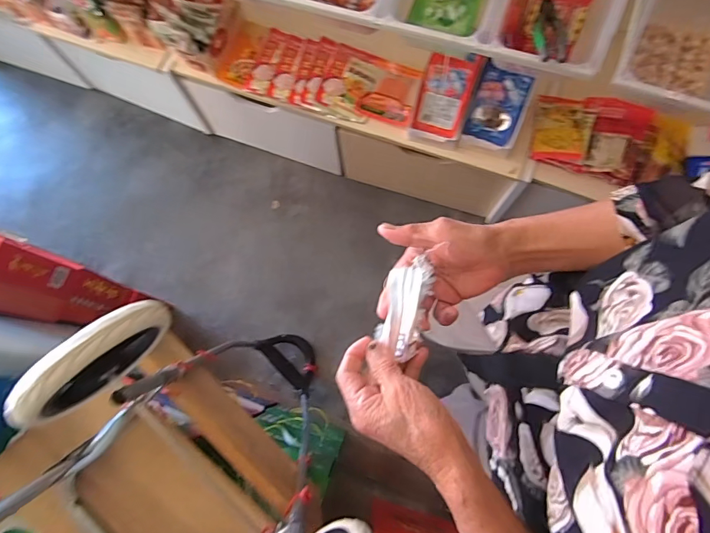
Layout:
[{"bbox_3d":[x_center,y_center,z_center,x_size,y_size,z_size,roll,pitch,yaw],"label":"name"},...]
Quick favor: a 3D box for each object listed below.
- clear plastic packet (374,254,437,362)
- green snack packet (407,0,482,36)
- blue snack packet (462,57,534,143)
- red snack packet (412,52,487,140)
[{"bbox_3d":[0.045,0.035,0.367,0.038,0.021,0.086,15,89,6],"label":"clear plastic packet"},{"bbox_3d":[0.192,-0.551,0.838,0.134,0.025,0.121,16,103,5],"label":"green snack packet"},{"bbox_3d":[0.347,-0.391,0.996,0.112,0.018,0.161,19,114,6],"label":"blue snack packet"},{"bbox_3d":[0.221,-0.416,0.985,0.123,0.028,0.186,19,116,9],"label":"red snack packet"}]

